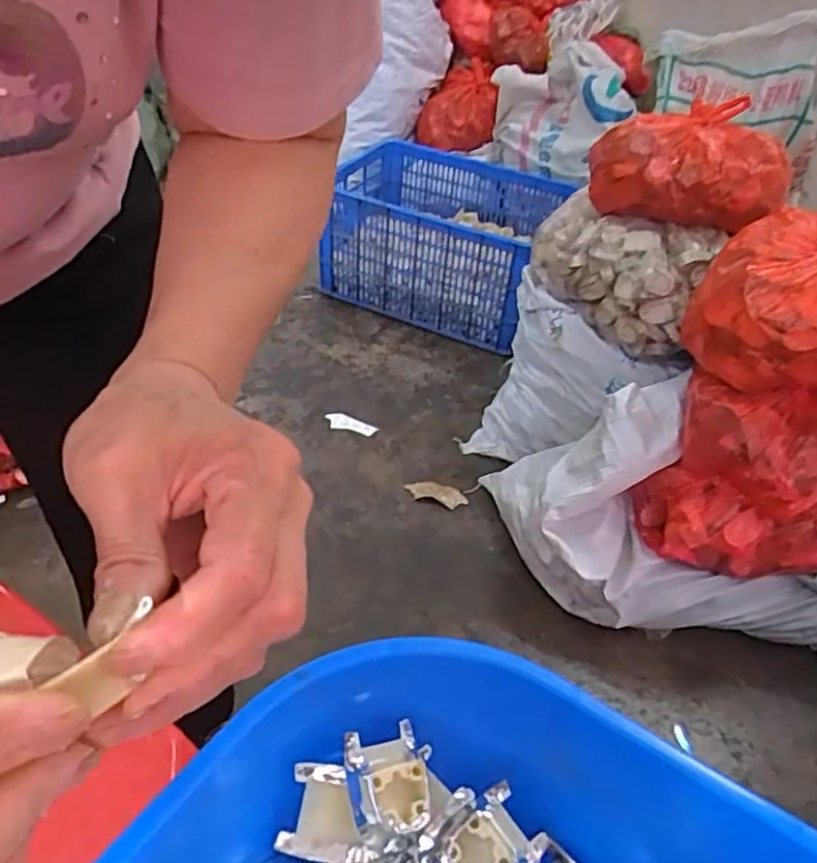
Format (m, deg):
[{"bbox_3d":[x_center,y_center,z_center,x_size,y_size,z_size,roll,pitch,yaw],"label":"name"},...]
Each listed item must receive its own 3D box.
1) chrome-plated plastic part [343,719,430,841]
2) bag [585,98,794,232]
[{"bbox_3d":[-0.011,0.168,0.324,0.037,0.014,0.048,-5,41,-12],"label":"chrome-plated plastic part"},{"bbox_3d":[0.464,-0.439,1.113,0.307,0.160,0.219,16,42,12],"label":"bag"}]

